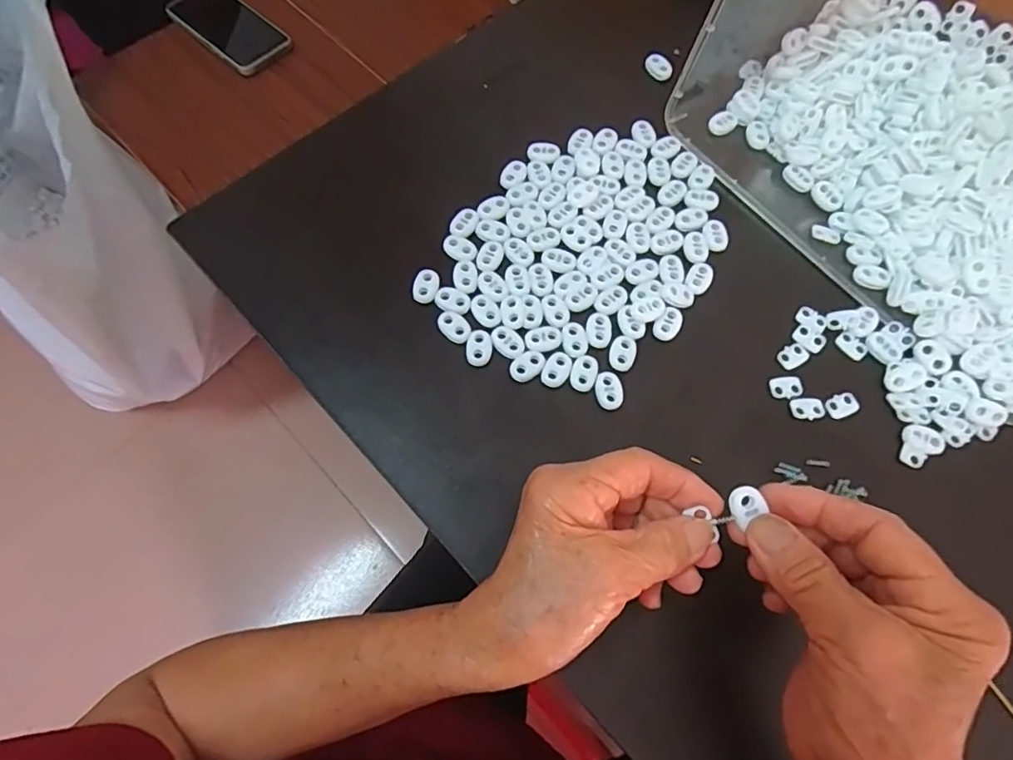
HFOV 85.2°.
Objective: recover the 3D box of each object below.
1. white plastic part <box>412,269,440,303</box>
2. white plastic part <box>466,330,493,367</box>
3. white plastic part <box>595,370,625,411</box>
[{"bbox_3d":[-0.050,-0.059,0.342,0.014,0.004,0.022,10,71,3],"label":"white plastic part"},{"bbox_3d":[-0.016,-0.020,0.329,0.015,0.004,0.022,3,70,0],"label":"white plastic part"},{"bbox_3d":[0.061,0.006,0.324,0.016,0.004,0.023,-5,71,-2],"label":"white plastic part"}]

